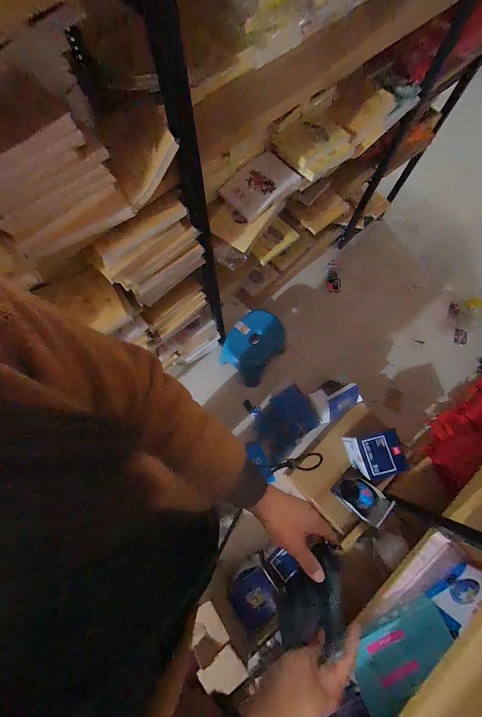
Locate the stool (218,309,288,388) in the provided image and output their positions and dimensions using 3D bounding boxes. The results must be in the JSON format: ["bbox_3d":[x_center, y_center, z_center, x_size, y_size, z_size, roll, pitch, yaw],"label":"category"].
[{"bbox_3d":[0.057,-0.047,1.234,0.220,0.243,0.260,40,78,10],"label":"stool"}]

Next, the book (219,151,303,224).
[{"bbox_3d":[0.053,-0.468,0.750,0.187,0.028,0.123,-38,91,0],"label":"book"}]

